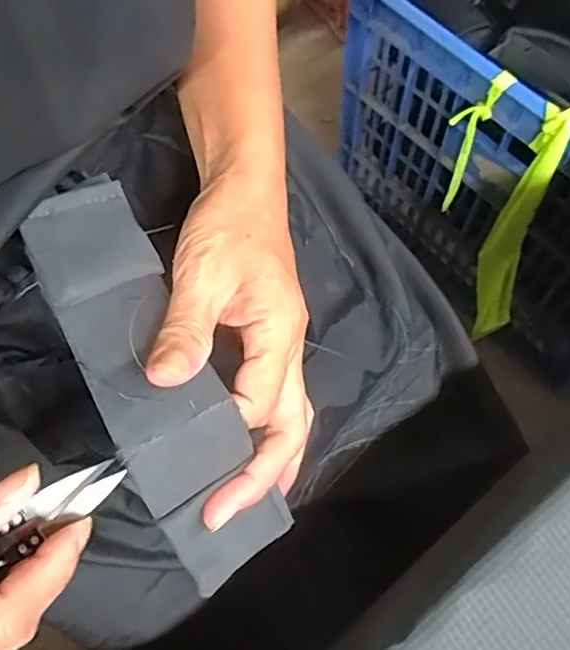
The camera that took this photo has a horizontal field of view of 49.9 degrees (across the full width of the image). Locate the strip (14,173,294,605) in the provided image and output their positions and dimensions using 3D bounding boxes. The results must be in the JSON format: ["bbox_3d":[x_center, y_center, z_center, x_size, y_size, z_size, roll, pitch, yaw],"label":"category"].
[{"bbox_3d":[-0.052,0.019,0.242,0.045,0.038,0.166,-25,85,-11],"label":"strip"}]

